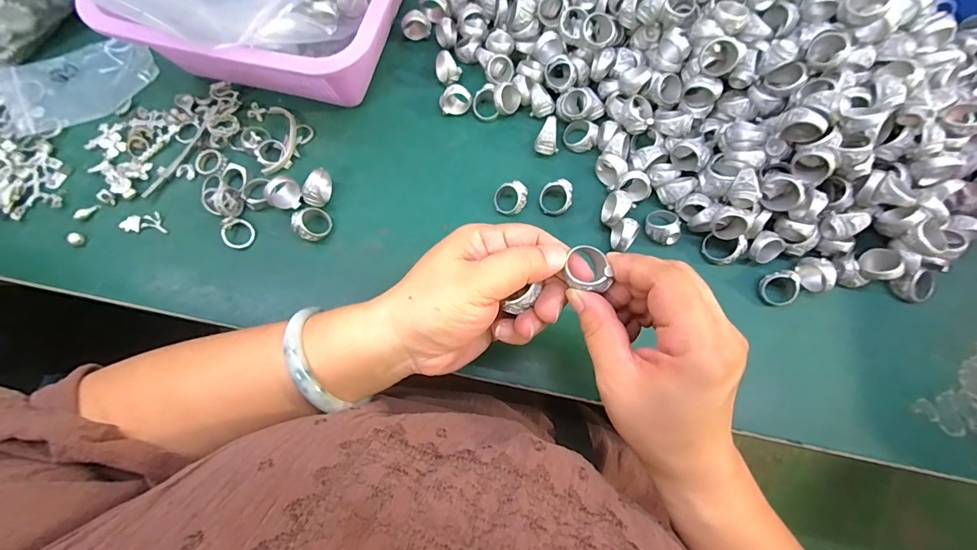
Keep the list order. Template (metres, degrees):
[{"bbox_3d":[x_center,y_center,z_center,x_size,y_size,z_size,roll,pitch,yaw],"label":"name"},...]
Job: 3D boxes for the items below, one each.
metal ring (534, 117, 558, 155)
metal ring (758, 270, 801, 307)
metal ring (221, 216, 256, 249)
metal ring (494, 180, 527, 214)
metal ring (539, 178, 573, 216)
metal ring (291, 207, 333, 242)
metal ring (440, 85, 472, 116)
[{"bbox_3d":[0.050,-0.112,0.350,0.017,0.022,0.024,30,77,8],"label":"metal ring"},{"bbox_3d":[0.215,0.009,0.317,0.024,0.015,0.026,0,115,12],"label":"metal ring"},{"bbox_3d":[-0.195,-0.032,0.333,0.024,0.004,0.023,5,79,-25],"label":"metal ring"},{"bbox_3d":[0.018,-0.060,0.338,0.025,0.015,0.025,0,74,0],"label":"metal ring"},{"bbox_3d":[0.054,-0.061,0.339,0.026,0.018,0.025,0,74,0],"label":"metal ring"},{"bbox_3d":[-0.137,-0.039,0.331,0.030,0.009,0.025,-20,101,-42],"label":"metal ring"},{"bbox_3d":[-0.028,-0.149,0.365,0.026,0.016,0.016,-16,75,-4],"label":"metal ring"}]

